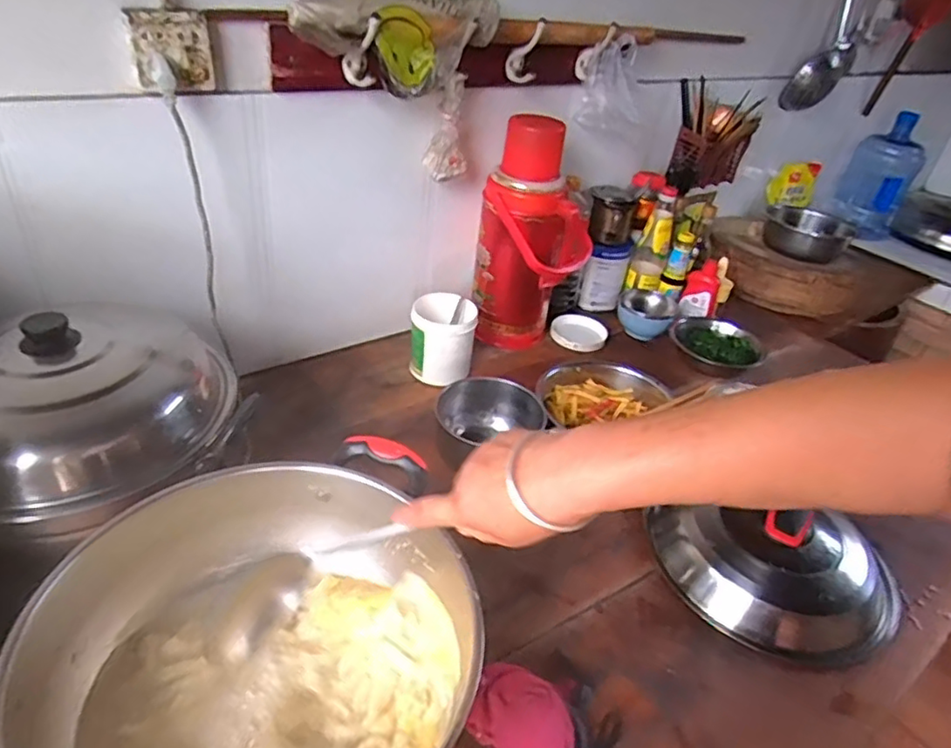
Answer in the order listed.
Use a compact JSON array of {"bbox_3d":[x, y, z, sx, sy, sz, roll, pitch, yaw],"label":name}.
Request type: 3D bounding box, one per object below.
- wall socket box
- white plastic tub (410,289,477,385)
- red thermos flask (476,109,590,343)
[{"bbox_3d":[-0.368,-0.393,0.758,0.026,0.084,0.089,32,42,31],"label":"wall socket box"},{"bbox_3d":[-0.060,-0.062,1.121,0.110,0.128,0.110,5,35,-4],"label":"white plastic tub"},{"bbox_3d":[0.108,-0.242,1.160,0.207,0.402,0.133,10,35,3],"label":"red thermos flask"}]

